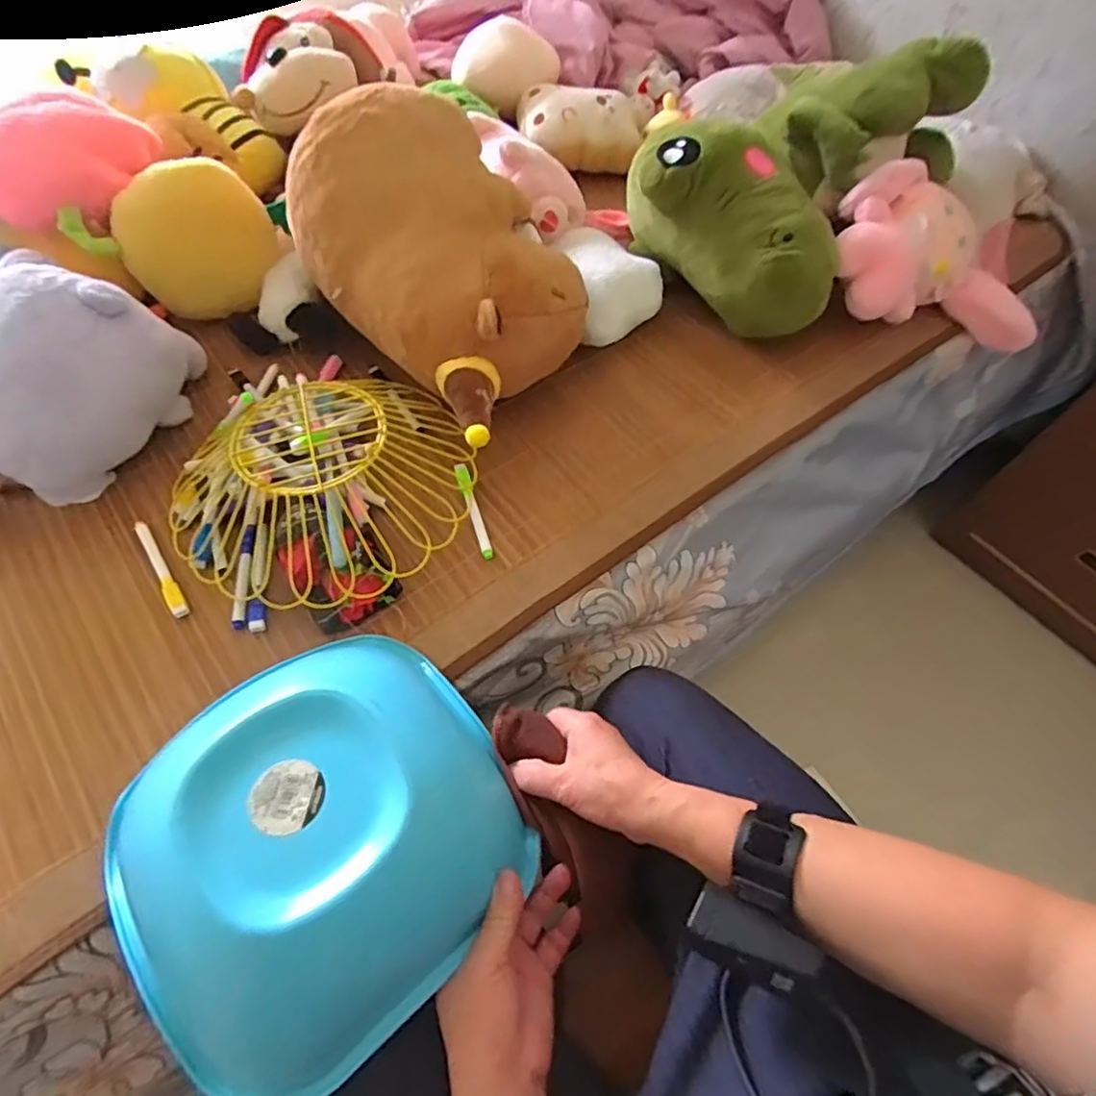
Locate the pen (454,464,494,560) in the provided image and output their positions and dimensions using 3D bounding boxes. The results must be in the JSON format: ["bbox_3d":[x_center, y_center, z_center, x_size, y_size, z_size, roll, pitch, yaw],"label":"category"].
[{"bbox_3d":[-0.072,-0.037,0.604,0.013,0.012,0.108,-14,61,-13],"label":"pen"}]

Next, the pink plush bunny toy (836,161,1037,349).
[{"bbox_3d":[0.483,-0.356,0.764,0.271,0.140,0.127,3,58,-2],"label":"pink plush bunny toy"}]

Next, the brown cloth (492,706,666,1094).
[{"bbox_3d":[0.030,0.256,0.468,0.087,0.054,0.278,-18,93,-15],"label":"brown cloth"}]

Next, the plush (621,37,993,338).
[{"bbox_3d":[0.306,-0.468,0.764,0.268,0.185,0.400,38,63,18],"label":"plush"}]

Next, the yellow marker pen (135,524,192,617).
[{"bbox_3d":[-0.347,0.015,0.553,0.013,0.012,0.119,-30,65,-20],"label":"yellow marker pen"}]

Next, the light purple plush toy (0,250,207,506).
[{"bbox_3d":[-0.464,-0.152,0.573,0.160,0.144,0.245,12,58,3],"label":"light purple plush toy"}]

